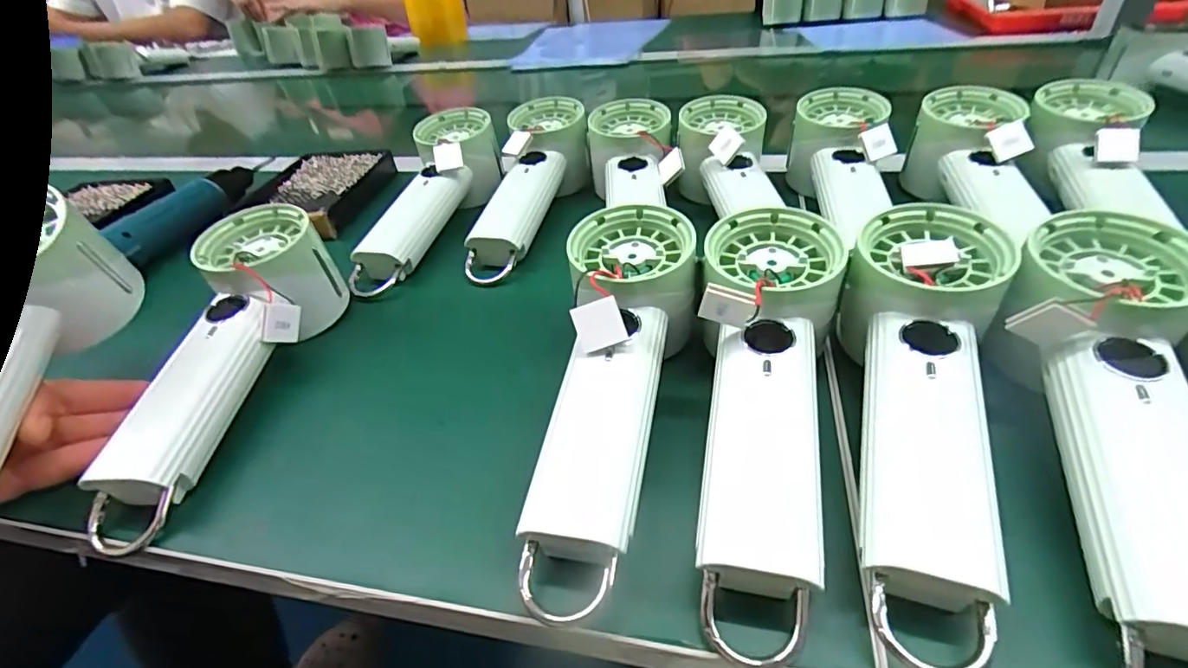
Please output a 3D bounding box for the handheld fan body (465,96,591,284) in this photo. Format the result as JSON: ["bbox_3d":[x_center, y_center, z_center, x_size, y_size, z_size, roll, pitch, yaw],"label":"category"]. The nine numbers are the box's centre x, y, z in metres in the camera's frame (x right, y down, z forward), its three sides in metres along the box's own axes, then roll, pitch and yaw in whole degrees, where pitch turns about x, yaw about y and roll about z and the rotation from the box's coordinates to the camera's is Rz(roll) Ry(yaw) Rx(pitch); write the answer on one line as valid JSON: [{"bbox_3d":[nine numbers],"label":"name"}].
[{"bbox_3d":[-0.053,-0.110,0.431,0.069,0.065,0.196,5,51,14],"label":"handheld fan body"}]

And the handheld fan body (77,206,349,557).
[{"bbox_3d":[-0.196,0.016,0.298,0.062,0.060,0.187,4,59,14],"label":"handheld fan body"}]

